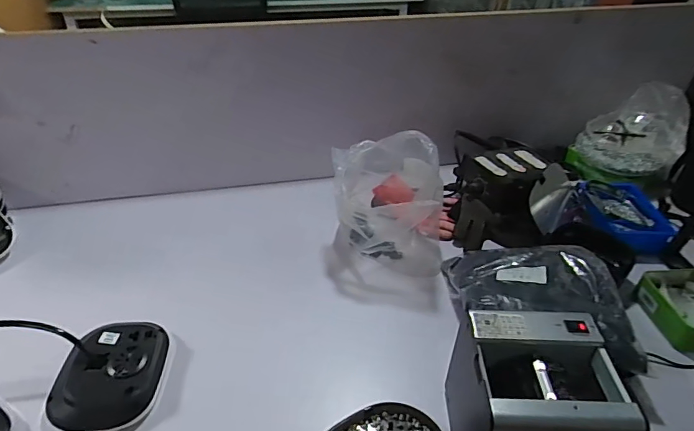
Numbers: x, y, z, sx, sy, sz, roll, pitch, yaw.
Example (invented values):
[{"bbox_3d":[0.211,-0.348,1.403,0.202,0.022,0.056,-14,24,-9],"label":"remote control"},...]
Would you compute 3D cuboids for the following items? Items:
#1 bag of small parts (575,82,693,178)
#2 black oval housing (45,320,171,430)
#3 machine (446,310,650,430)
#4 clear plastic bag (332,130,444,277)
[{"bbox_3d":[0.548,-0.162,0.865,0.162,0.093,0.210,28,44,32],"label":"bag of small parts"},{"bbox_3d":[-0.275,0.182,0.536,0.112,0.031,0.125,-2,37,-3],"label":"black oval housing"},{"bbox_3d":[0.175,0.208,0.433,0.130,0.153,0.187,-1,37,-2],"label":"machine"},{"bbox_3d":[0.072,-0.049,0.739,0.171,0.202,0.200,6,37,7],"label":"clear plastic bag"}]

